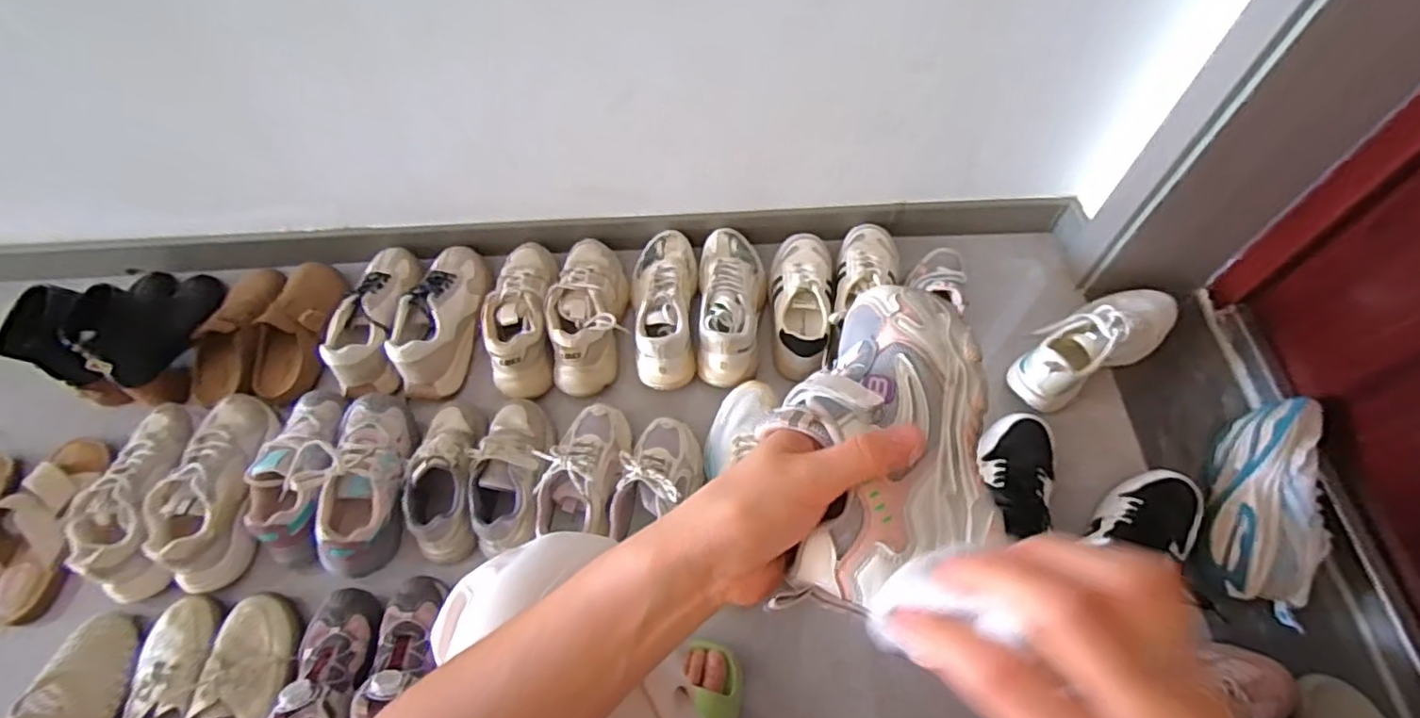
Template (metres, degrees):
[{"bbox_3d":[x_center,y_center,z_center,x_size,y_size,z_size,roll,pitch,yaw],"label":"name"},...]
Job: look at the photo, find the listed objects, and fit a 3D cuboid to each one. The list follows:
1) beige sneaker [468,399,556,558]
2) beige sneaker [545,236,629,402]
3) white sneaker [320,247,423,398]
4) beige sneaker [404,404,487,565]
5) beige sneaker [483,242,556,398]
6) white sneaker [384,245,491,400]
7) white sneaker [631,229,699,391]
[{"bbox_3d":[-0.253,0.137,0.812,0.091,0.073,0.201,-3,60,1],"label":"beige sneaker"},{"bbox_3d":[-0.179,-0.078,0.929,0.099,0.088,0.258,-3,60,1],"label":"beige sneaker"},{"bbox_3d":[-0.495,-0.068,0.928,0.098,0.079,0.244,-5,60,0],"label":"white sneaker"},{"bbox_3d":[-0.336,0.146,0.807,0.098,0.091,0.211,2,60,4],"label":"beige sneaker"},{"bbox_3d":[-0.275,-0.076,0.932,0.090,0.089,0.263,-2,60,1],"label":"beige sneaker"},{"bbox_3d":[-0.399,-0.070,0.946,0.098,0.094,0.257,4,61,5],"label":"white sneaker"},{"bbox_3d":[-0.064,-0.089,0.919,0.102,0.079,0.266,-6,60,-1],"label":"white sneaker"}]

